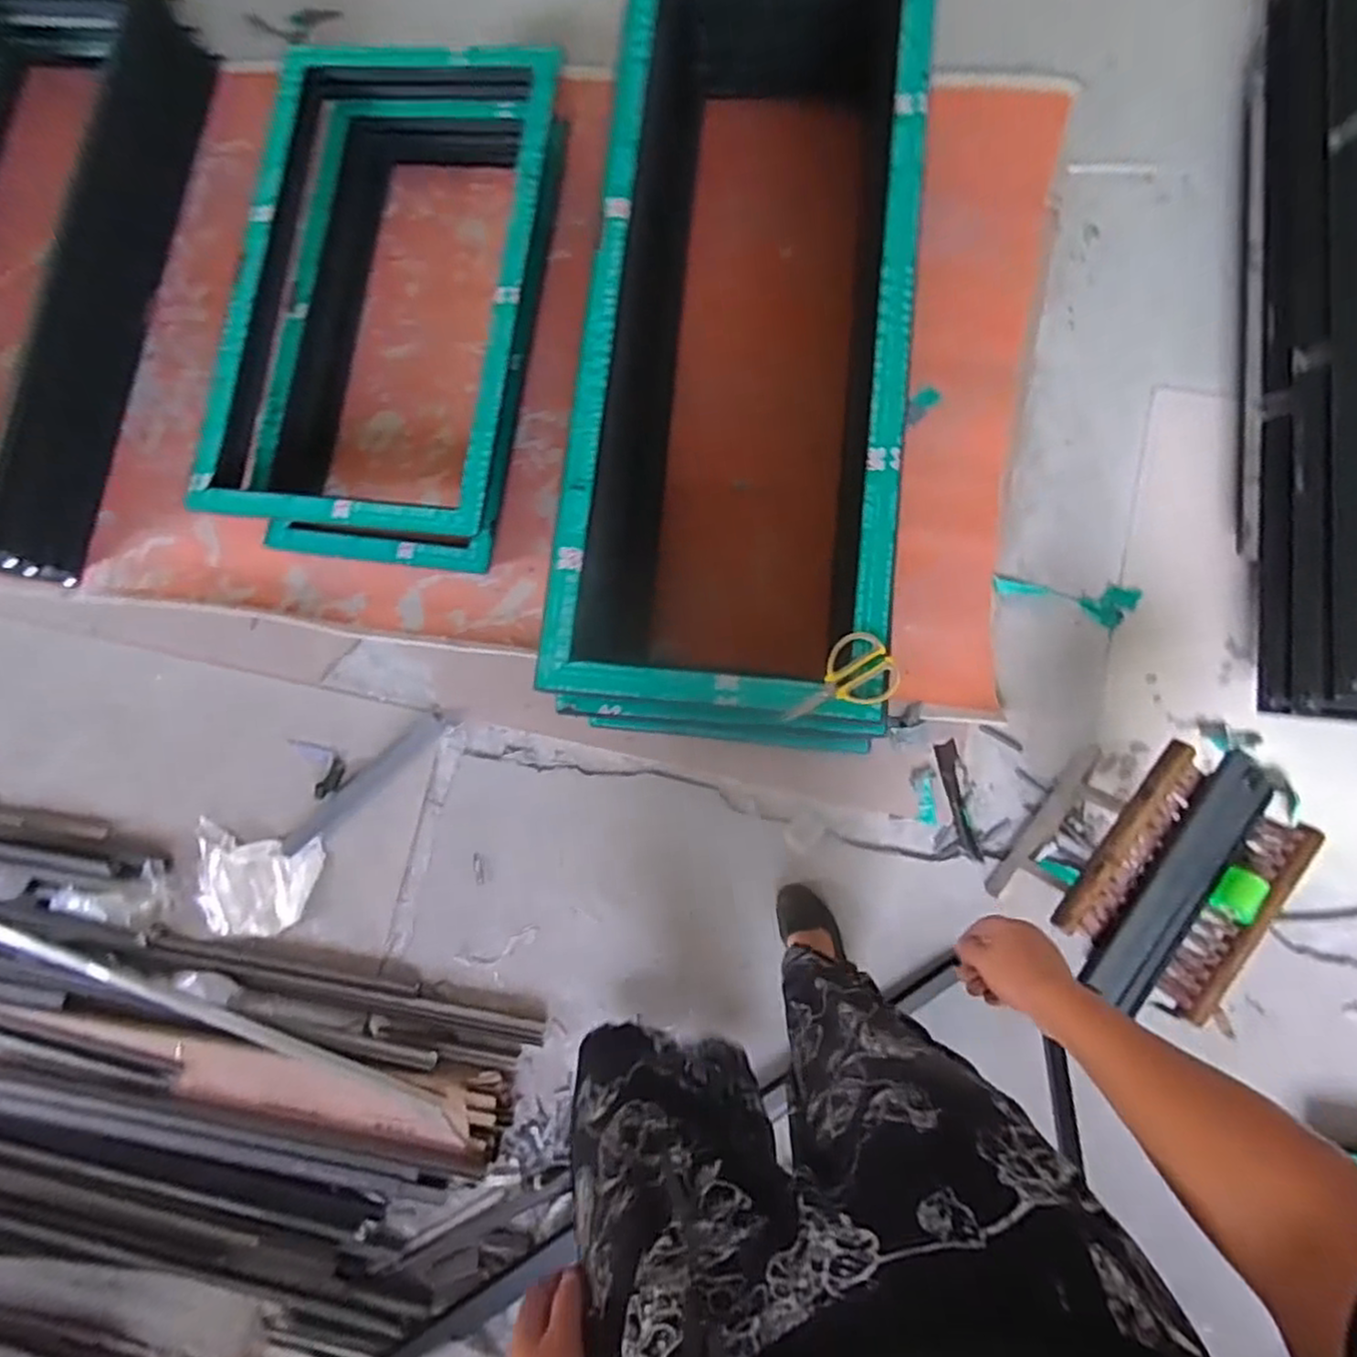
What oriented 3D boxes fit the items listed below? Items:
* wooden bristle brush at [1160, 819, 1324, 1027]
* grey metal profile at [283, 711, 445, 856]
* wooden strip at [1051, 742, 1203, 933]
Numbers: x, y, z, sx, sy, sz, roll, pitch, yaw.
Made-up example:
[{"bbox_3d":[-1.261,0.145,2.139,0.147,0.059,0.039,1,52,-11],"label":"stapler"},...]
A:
[{"bbox_3d":[0.783,0.331,0.991,0.071,0.042,0.312,36,87,8],"label":"wooden bristle brush"},{"bbox_3d":[-0.628,0.207,1.422,0.402,0.020,0.052,-40,81,-1],"label":"grey metal profile"},{"bbox_3d":[0.654,0.238,1.028,0.075,0.042,0.321,40,88,9],"label":"wooden strip"}]

